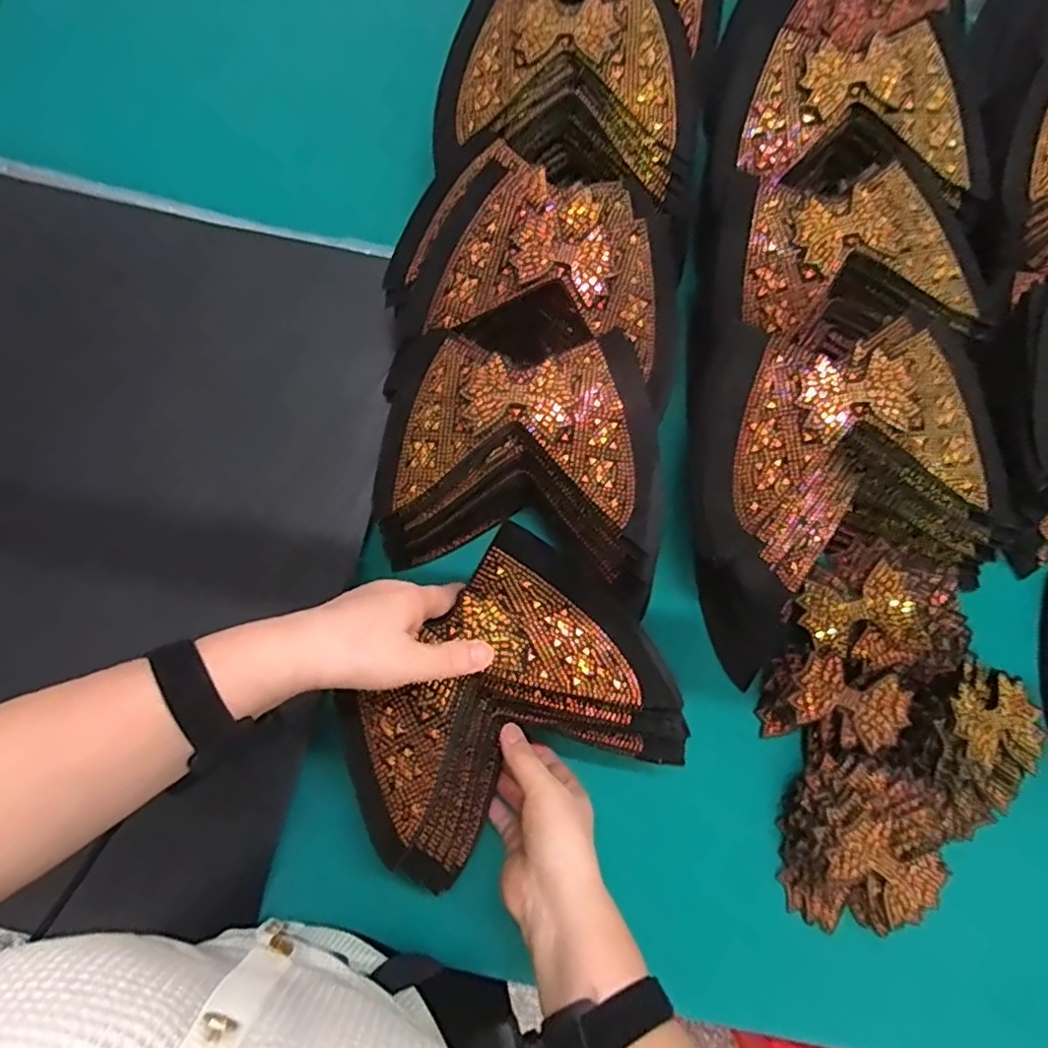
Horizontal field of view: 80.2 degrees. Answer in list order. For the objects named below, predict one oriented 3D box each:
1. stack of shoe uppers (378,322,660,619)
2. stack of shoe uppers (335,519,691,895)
[{"bbox_3d":[-0.004,-0.041,0.488,0.206,0.104,0.178,4,79,2],"label":"stack of shoe uppers"},{"bbox_3d":[-0.015,0.130,0.423,0.212,0.075,0.189,-32,80,-5],"label":"stack of shoe uppers"}]

